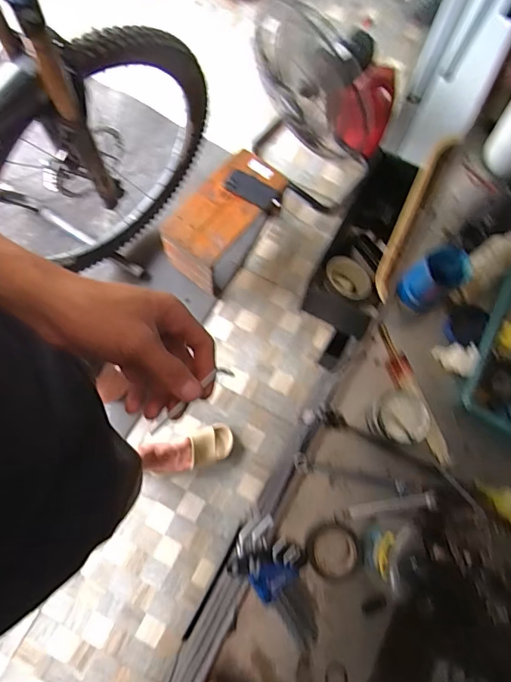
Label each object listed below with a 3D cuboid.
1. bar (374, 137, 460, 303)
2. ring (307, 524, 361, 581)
[{"bbox_3d":[0.249,-0.205,0.679,0.033,0.048,0.304,26,76,5],"label":"bar"},{"bbox_3d":[0.084,0.225,0.456,0.055,0.015,0.052,0,75,-2],"label":"ring"}]

